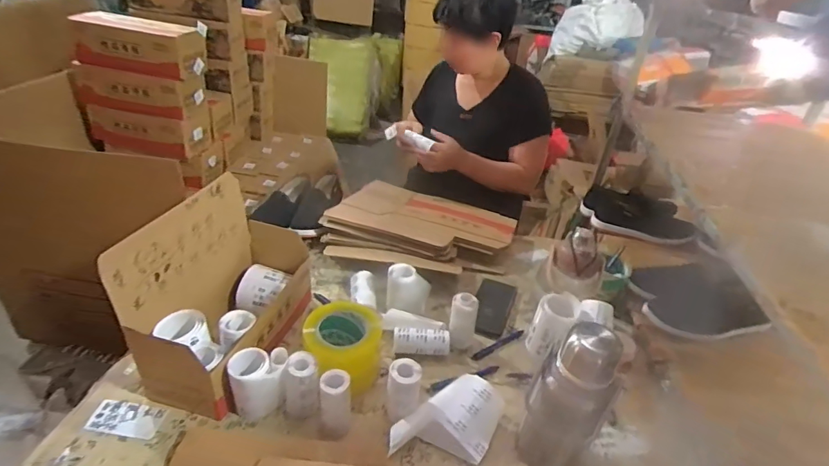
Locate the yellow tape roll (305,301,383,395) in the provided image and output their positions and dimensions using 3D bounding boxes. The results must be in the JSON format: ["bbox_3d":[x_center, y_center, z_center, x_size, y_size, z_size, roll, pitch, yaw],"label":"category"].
[{"bbox_3d":[-0.115,0.193,0.760,0.123,0.114,0.115,5,33,-3],"label":"yellow tape roll"}]

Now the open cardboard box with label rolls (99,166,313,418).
[{"bbox_3d":[-0.299,0.075,0.771,0.158,0.255,0.342,12,33,9],"label":"open cardboard box with label rolls"}]

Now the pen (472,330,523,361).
[{"bbox_3d":[0.159,0.207,0.860,0.132,0.011,0.017,-19,41,-34],"label":"pen"}]

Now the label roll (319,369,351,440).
[{"bbox_3d":[-0.114,0.247,0.663,0.042,0.100,0.044,1,33,-9],"label":"label roll"}]

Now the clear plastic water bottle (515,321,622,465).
[{"bbox_3d":[0.201,0.230,0.614,0.093,0.244,0.074,23,36,24],"label":"clear plastic water bottle"}]

